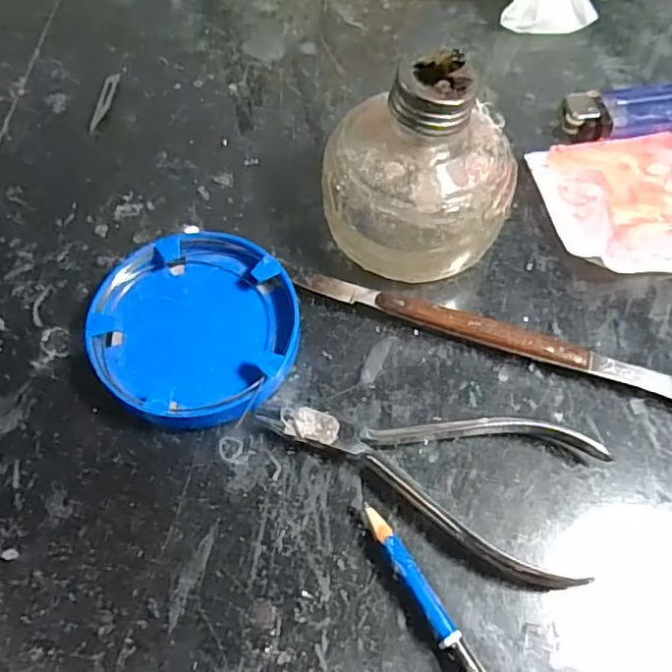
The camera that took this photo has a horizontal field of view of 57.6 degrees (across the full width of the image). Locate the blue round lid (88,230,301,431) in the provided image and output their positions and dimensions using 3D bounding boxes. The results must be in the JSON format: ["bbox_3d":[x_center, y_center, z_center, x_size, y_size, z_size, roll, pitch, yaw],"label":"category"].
[{"bbox_3d":[-0.054,-0.004,0.242,0.076,0.016,0.080,0,63,1],"label":"blue round lid"}]

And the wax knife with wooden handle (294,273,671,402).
[{"bbox_3d":[0.065,0.001,0.241,0.163,0.012,0.012,17,65,9],"label":"wax knife with wooden handle"}]

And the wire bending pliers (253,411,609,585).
[{"bbox_3d":[0.036,0.040,0.221,0.121,0.012,0.054,26,66,13],"label":"wire bending pliers"}]

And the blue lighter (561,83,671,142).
[{"bbox_3d":[0.149,-0.108,0.294,0.080,0.013,0.026,-10,63,-4],"label":"blue lighter"}]

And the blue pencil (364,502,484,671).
[{"bbox_3d":[0.028,0.085,0.199,0.007,0.010,0.065,-30,66,-13],"label":"blue pencil"}]

